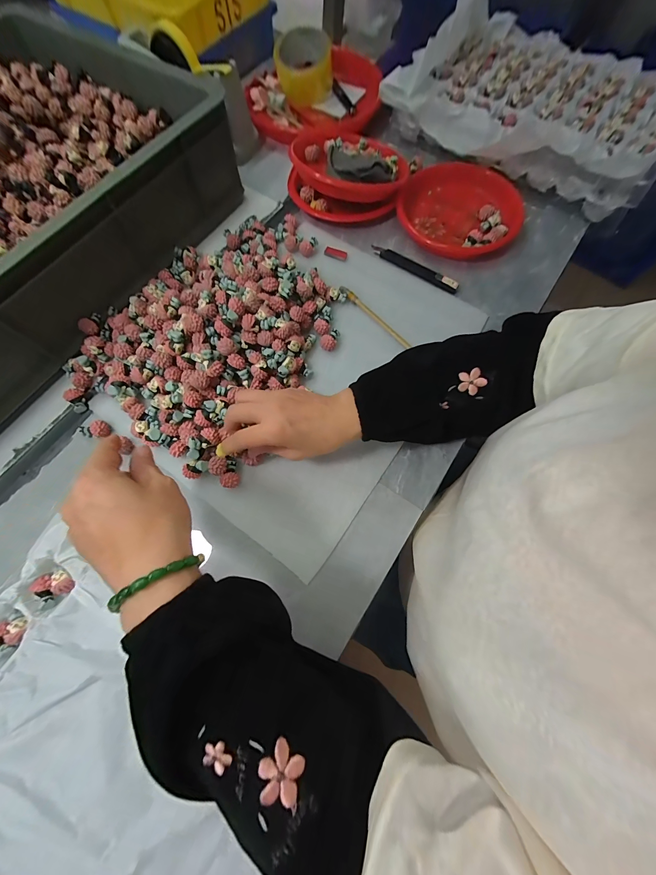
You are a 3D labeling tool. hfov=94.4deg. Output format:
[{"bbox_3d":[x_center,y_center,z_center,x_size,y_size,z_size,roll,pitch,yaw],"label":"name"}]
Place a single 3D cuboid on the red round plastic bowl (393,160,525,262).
[{"bbox_3d":[0.197,-0.338,0.452,0.173,0.028,0.168,0,71,0],"label":"red round plastic bowl"}]

